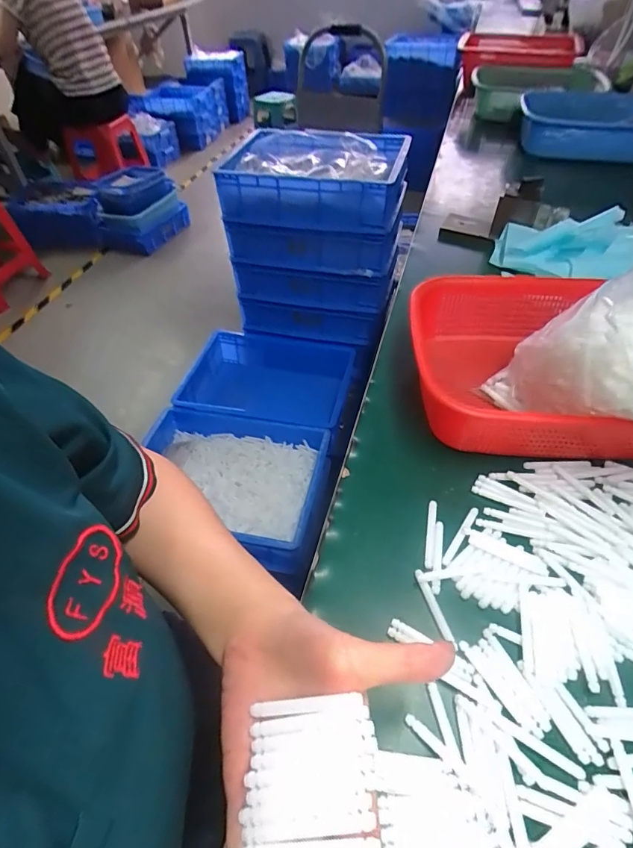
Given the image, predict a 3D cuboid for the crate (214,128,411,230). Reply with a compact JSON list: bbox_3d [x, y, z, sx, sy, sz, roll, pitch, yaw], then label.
[{"bbox_3d":[0.003,-0.590,1.076,0.402,0.113,0.300,11,49,13],"label":"crate"}]

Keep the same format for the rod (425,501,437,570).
[{"bbox_3d":[0.092,0.090,0.363,0.007,0.008,0.059,7,48,12],"label":"rod"}]

